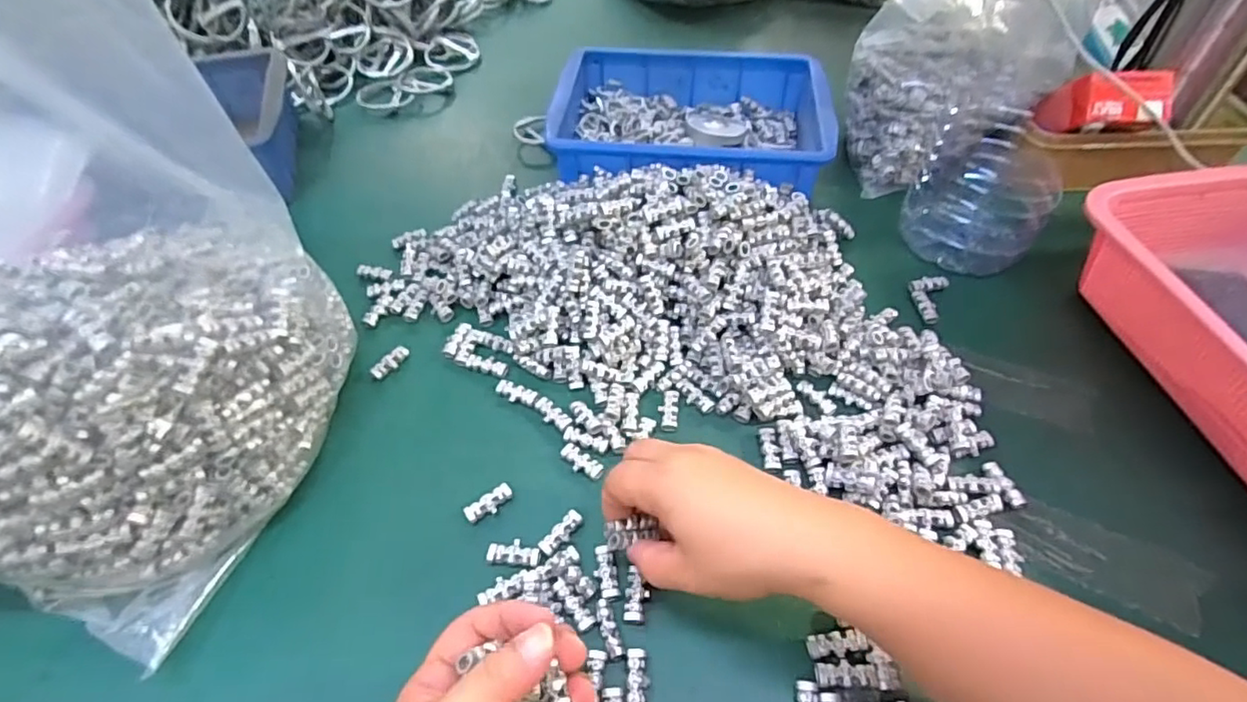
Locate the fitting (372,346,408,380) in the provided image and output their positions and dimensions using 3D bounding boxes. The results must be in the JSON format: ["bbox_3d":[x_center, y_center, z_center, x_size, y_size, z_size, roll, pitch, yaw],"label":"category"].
[{"bbox_3d":[-0.170,0.009,0.440,0.010,0.009,0.030,33,58,25],"label":"fitting"}]

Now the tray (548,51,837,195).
[{"bbox_3d":[0.062,-0.209,0.572,0.237,0.070,0.185,4,50,4],"label":"tray"}]

